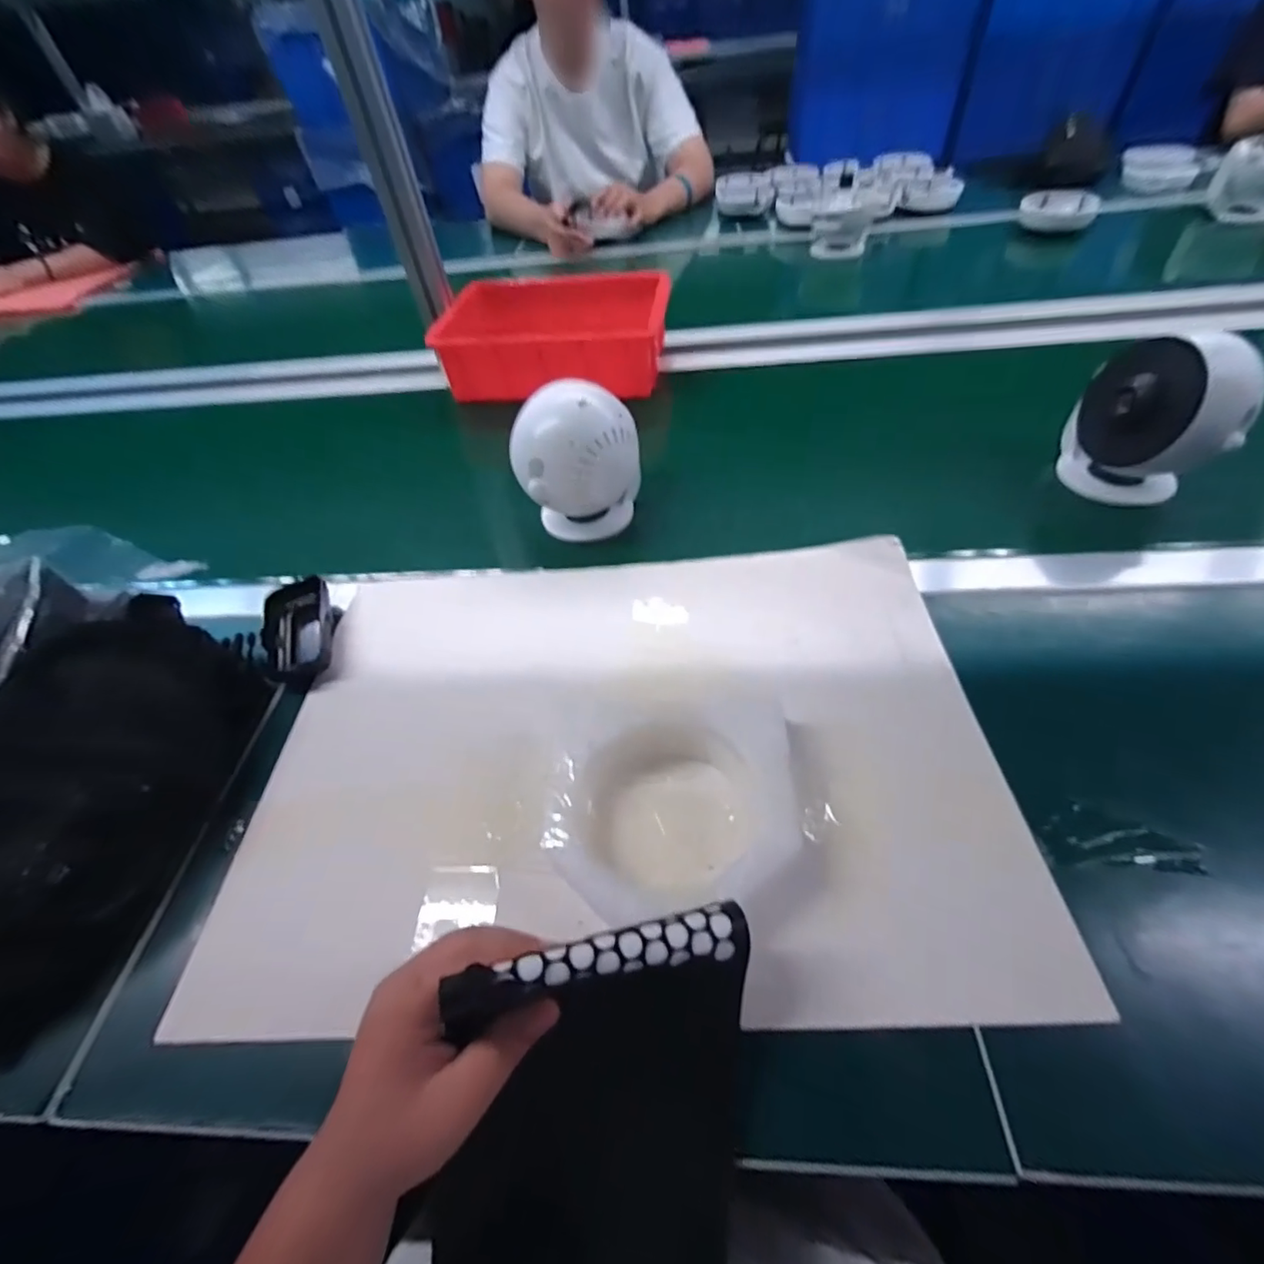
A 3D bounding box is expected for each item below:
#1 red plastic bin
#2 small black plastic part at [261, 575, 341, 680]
[{"bbox_3d":[-0.097,-0.387,0.730,0.286,0.079,0.195,4,51,11],"label":"red plastic bin"},{"bbox_3d":[-0.284,-0.002,0.477,0.056,0.031,0.101,-22,51,-11],"label":"small black plastic part"}]

